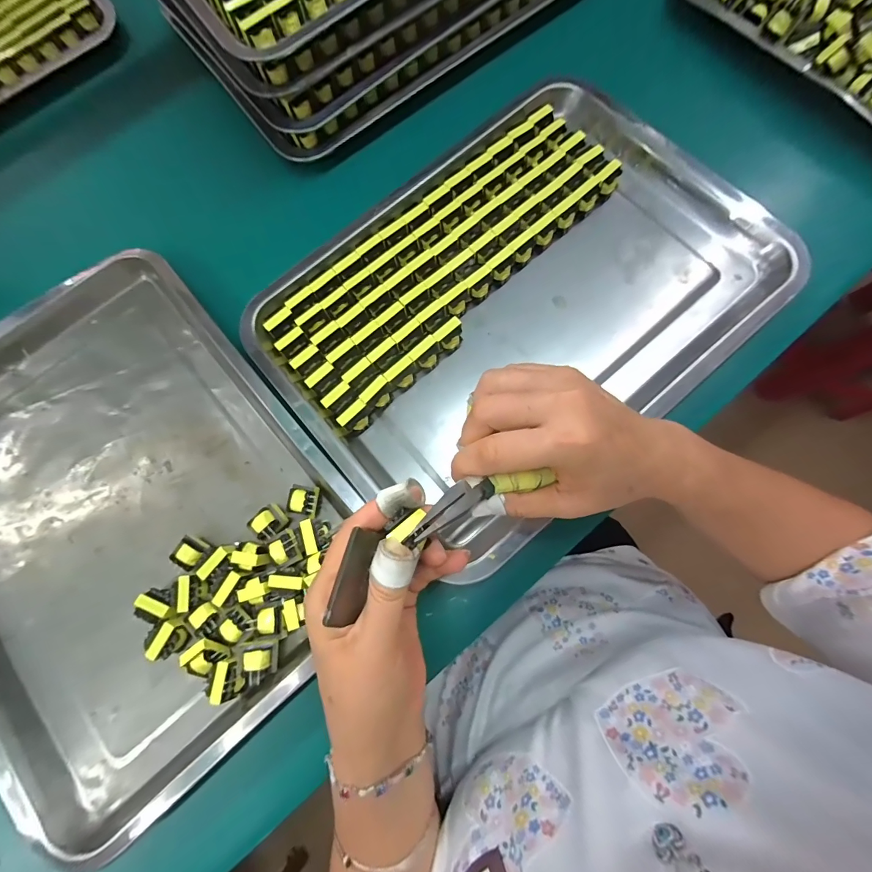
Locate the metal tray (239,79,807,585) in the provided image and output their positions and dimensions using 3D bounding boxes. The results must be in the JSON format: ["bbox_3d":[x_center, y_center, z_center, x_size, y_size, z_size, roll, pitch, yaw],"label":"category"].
[{"bbox_3d":[0.069,-0.117,0.319,0.394,0.029,0.292,-39,81,-6],"label":"metal tray"}]

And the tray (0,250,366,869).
[{"bbox_3d":[-0.246,0.047,0.302,0.281,0.031,0.386,-41,76,-6],"label":"tray"}]

